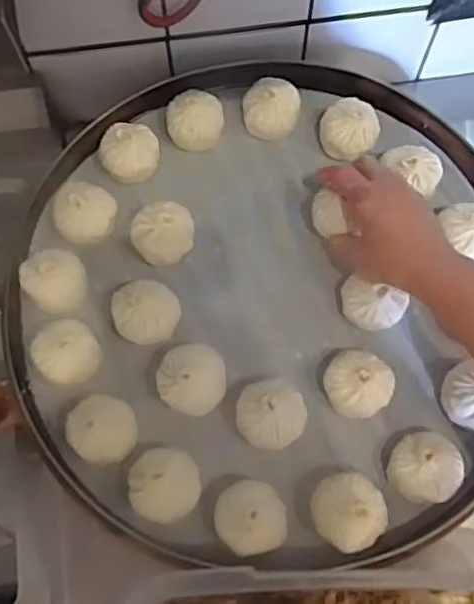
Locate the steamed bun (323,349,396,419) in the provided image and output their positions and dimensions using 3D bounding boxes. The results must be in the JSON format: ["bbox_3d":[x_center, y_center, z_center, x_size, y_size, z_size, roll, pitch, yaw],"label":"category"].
[{"bbox_3d":[0.107,0.073,0.549,0.058,0.049,0.059,0,70,0],"label":"steamed bun"}]

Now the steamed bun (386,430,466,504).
[{"bbox_3d":[0.159,0.142,0.527,0.055,0.050,0.055,0,70,0],"label":"steamed bun"}]

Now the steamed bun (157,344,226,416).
[{"bbox_3d":[-0.039,0.071,0.557,0.056,0.061,0.058,0,70,0],"label":"steamed bun"}]

